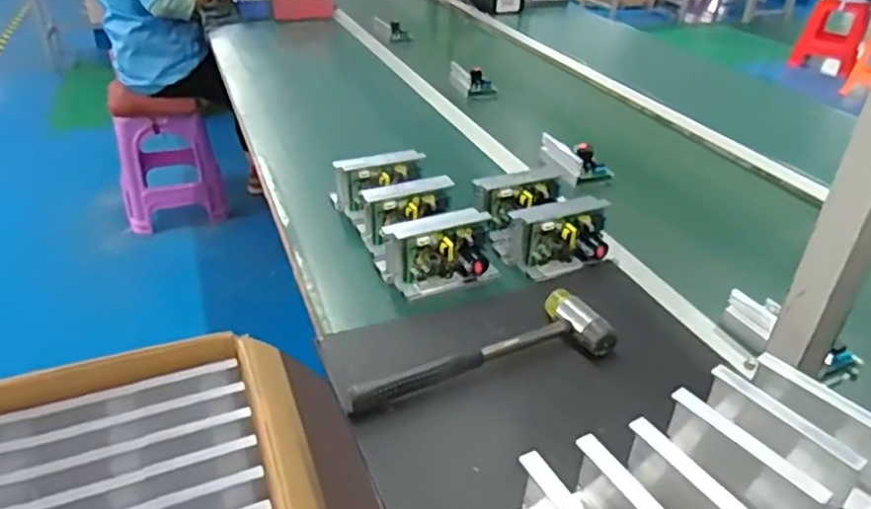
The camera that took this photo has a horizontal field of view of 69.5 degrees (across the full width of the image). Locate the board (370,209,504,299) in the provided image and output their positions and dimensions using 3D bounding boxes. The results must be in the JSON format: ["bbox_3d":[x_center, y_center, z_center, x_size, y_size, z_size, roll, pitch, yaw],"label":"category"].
[{"bbox_3d":[0.004,-0.002,0.789,0.145,0.077,0.068,-6,34,-12],"label":"board"}]

